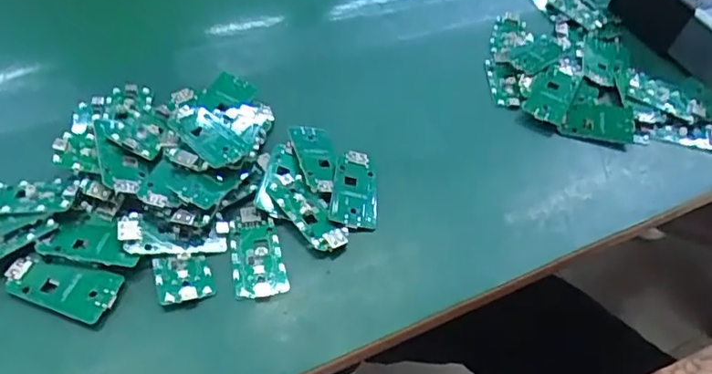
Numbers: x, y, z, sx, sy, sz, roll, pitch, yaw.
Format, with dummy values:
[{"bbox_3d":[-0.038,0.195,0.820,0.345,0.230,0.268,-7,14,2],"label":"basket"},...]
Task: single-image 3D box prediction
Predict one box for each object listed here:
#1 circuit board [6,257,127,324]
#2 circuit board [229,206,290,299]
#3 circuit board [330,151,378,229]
[{"bbox_3d":[-0.169,0.056,0.332,0.066,0.004,0.030,15,47,7],"label":"circuit board"},{"bbox_3d":[-0.063,0.040,0.361,0.031,0.006,0.061,-8,49,-14],"label":"circuit board"},{"bbox_3d":[0.000,0.001,0.399,0.030,0.007,0.060,5,47,-2],"label":"circuit board"}]

